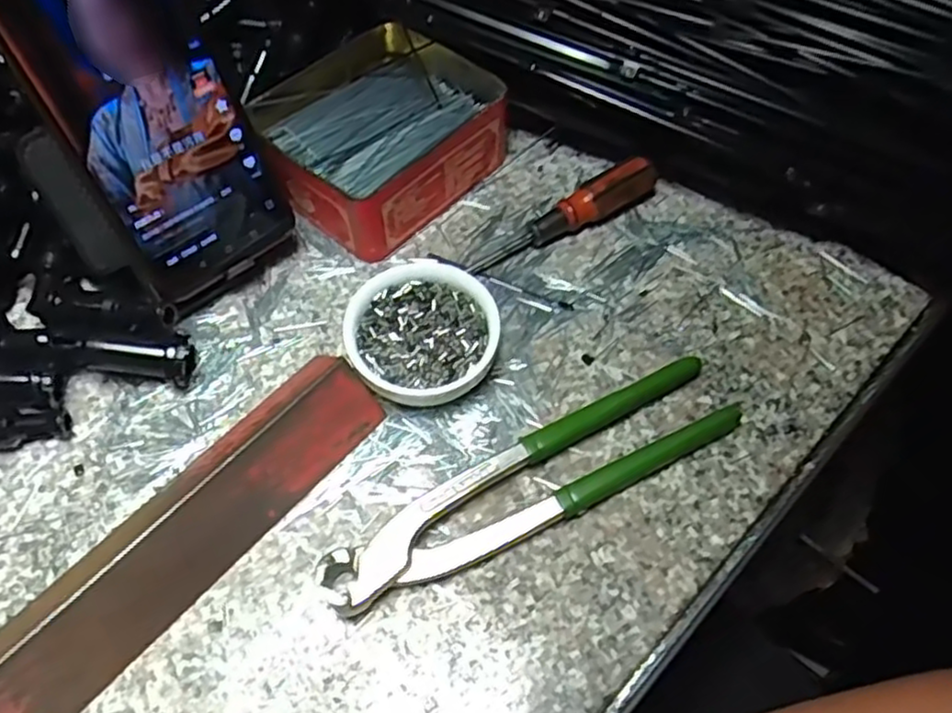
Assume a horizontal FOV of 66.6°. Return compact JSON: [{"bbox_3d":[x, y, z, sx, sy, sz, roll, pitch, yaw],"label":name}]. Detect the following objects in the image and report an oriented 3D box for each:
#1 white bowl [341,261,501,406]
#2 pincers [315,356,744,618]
[{"bbox_3d":[-0.026,-0.010,0.352,0.070,0.028,0.067,0,58,0],"label":"white bowl"},{"bbox_3d":[0.028,0.055,0.318,0.196,0.017,0.039,-26,62,-15],"label":"pincers"}]

